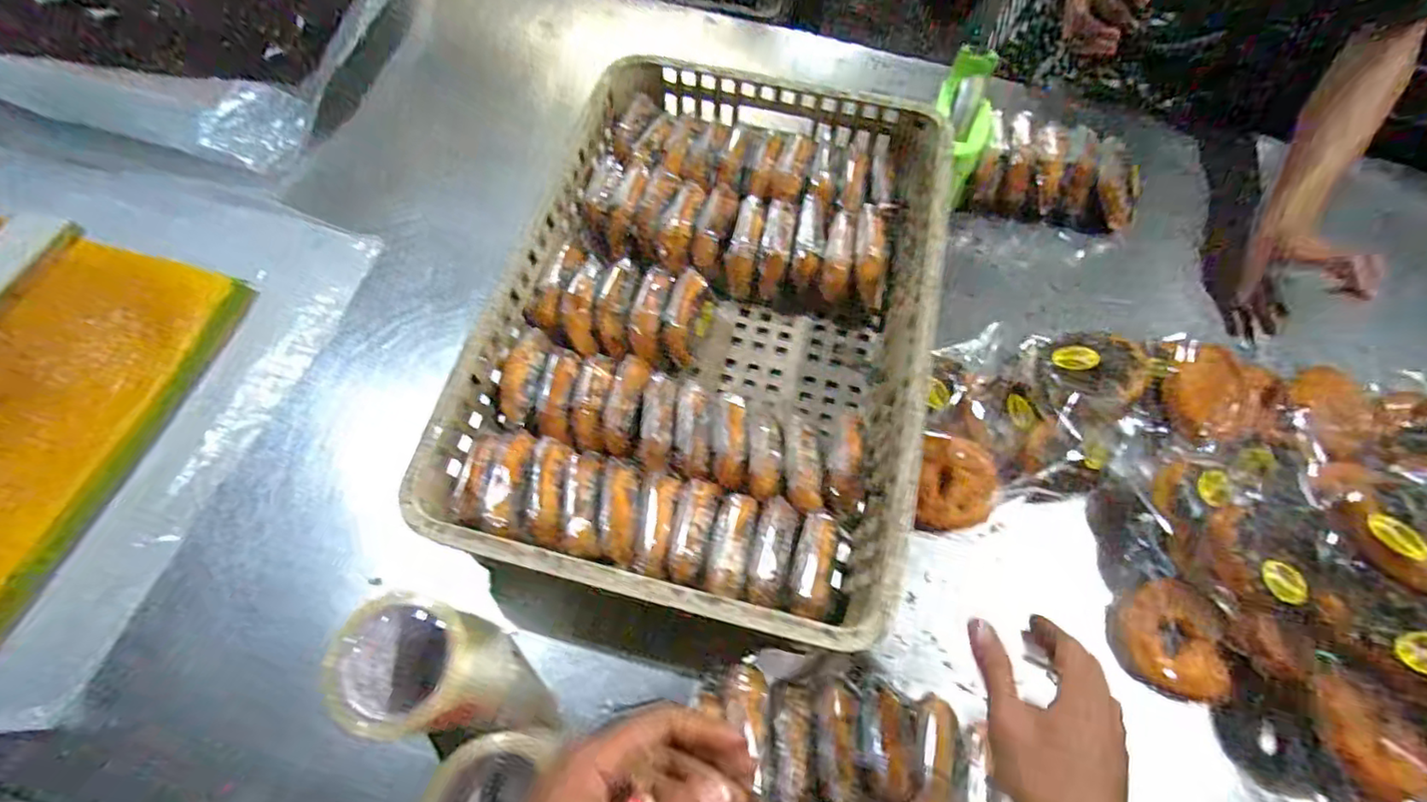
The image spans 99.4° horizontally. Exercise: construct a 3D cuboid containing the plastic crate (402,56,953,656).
[{"bbox_3d":[0.004,-0.084,0.663,0.406,0.162,0.601,14,64,4],"label":"plastic crate"}]

